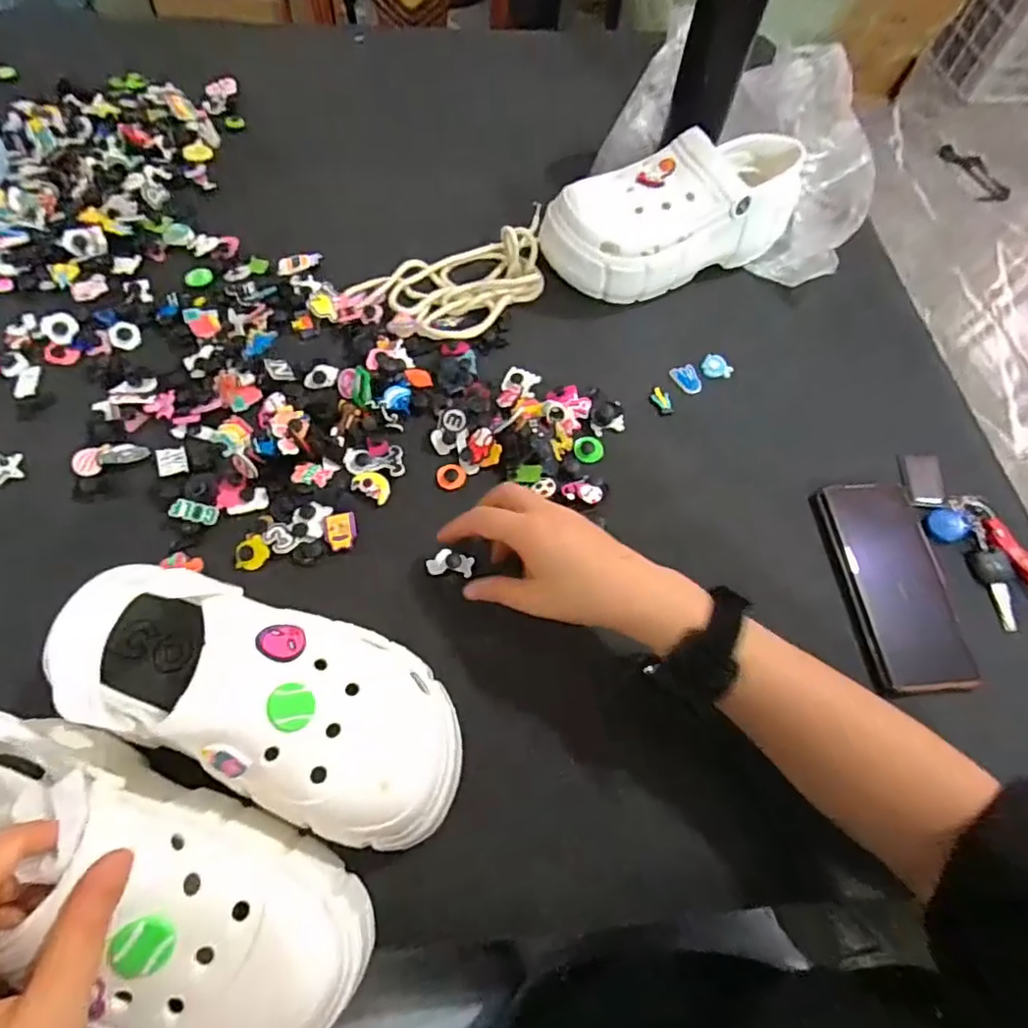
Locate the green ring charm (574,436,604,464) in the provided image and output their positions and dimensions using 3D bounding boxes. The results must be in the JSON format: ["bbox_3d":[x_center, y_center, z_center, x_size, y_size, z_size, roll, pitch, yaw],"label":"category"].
[{"bbox_3d":[0.062,-0.053,0.478,0.023,0.005,0.023,0,96,1],"label":"green ring charm"}]

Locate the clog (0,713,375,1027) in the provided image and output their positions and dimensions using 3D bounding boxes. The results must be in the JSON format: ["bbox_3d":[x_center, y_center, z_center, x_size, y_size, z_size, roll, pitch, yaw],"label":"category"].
[{"bbox_3d":[-0.183,0.176,0.272,0.230,0.081,0.094,31,66,-1],"label":"clog"}]

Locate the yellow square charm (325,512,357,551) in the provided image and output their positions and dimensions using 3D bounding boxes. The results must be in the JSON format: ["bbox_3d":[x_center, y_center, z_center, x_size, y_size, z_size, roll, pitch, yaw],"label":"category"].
[{"bbox_3d":[-0.129,0.012,0.430,0.023,0.007,0.027,-8,65,-7],"label":"yellow square charm"}]

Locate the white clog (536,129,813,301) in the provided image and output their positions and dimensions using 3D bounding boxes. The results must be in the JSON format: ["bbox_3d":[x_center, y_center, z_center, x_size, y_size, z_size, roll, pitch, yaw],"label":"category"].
[{"bbox_3d":[0.152,-0.282,0.528,0.242,0.093,0.087,-24,68,-14],"label":"white clog"}]

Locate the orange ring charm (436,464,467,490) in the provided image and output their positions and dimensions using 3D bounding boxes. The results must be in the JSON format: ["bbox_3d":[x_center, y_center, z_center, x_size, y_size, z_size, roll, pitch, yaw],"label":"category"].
[{"bbox_3d":[-0.050,-0.030,0.459,0.023,0.004,0.020,-9,65,-7],"label":"orange ring charm"}]

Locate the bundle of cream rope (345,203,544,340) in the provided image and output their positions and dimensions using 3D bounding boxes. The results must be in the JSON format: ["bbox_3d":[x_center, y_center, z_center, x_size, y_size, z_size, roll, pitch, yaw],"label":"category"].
[{"bbox_3d":[-0.044,-0.215,0.539,0.185,0.028,0.106,-24,68,-14],"label":"bundle of cream rope"}]

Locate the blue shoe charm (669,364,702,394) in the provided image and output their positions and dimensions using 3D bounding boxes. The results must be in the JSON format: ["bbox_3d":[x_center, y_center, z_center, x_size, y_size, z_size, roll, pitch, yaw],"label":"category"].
[{"bbox_3d":[0.155,-0.121,0.518,0.019,0.009,0.030,-17,67,-11],"label":"blue shoe charm"}]

